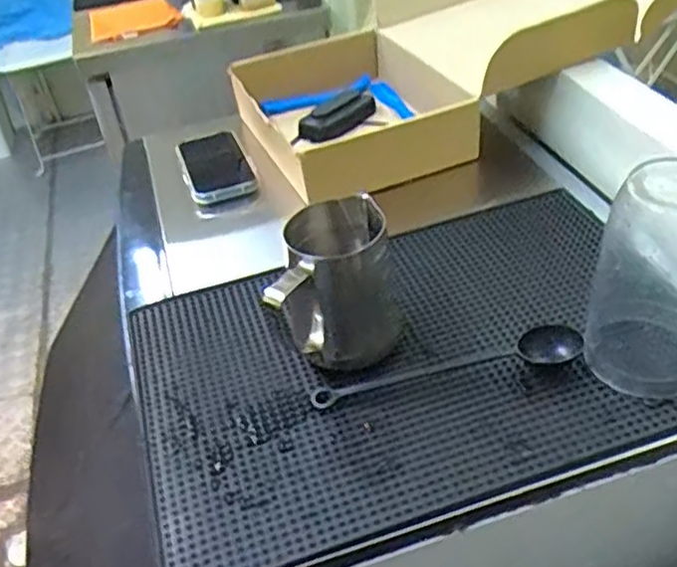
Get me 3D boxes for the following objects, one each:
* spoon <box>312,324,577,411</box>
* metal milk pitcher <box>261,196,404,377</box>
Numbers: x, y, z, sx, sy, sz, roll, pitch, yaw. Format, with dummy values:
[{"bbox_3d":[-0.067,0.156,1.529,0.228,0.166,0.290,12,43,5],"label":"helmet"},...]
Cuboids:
[{"bbox_3d":[0.081,0.061,0.533,0.203,0.022,0.027,-9,39,-2],"label":"spoon"},{"bbox_3d":[0.002,0.009,0.542,0.087,0.121,0.111,-1,39,8],"label":"metal milk pitcher"}]

